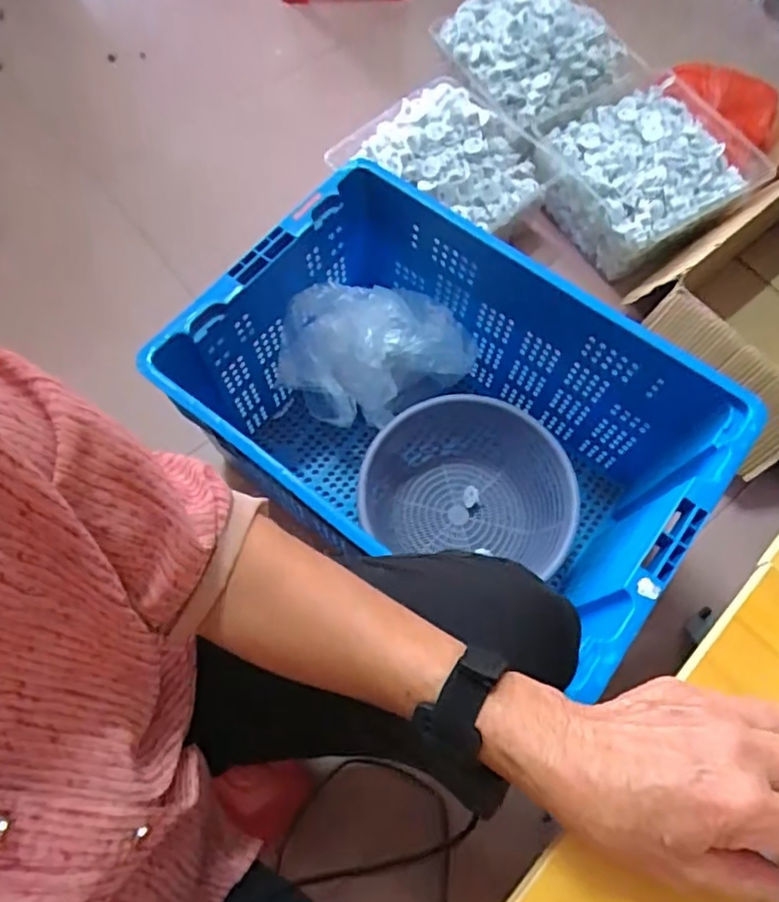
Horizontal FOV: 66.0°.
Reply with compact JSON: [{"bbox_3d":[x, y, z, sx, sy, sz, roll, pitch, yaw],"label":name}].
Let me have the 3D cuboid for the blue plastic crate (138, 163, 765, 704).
[{"bbox_3d":[0.068,-0.019,0.799,0.570,0.320,0.399,37,73,13],"label":"blue plastic crate"}]

